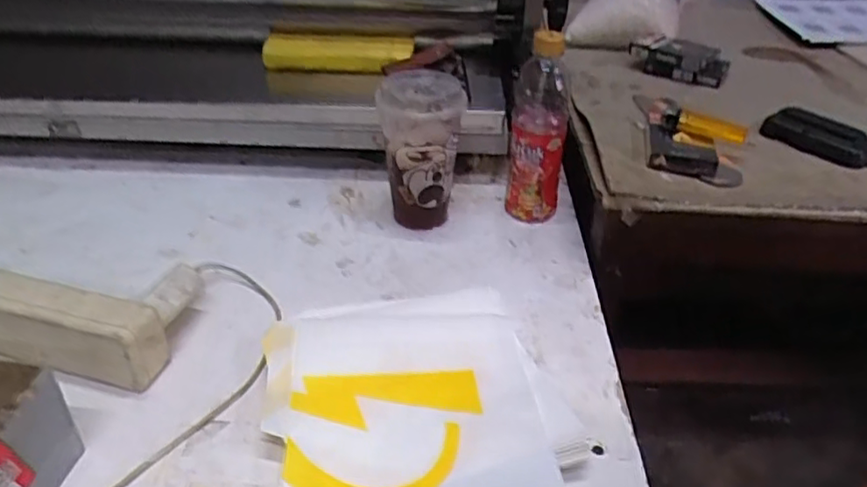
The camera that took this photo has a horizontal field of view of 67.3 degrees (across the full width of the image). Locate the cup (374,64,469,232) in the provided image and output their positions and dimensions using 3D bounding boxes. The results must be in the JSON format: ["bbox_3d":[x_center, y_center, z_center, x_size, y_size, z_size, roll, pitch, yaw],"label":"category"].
[{"bbox_3d":[-0.013,-0.093,0.688,0.085,0.156,0.099,1,34,0],"label":"cup"}]

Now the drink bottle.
[{"bbox_3d":[0.110,-0.119,0.678,0.054,0.195,0.059,5,34,5],"label":"drink bottle"}]

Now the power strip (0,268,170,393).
[{"bbox_3d":[-0.291,0.068,0.518,0.159,0.063,0.044,11,35,14],"label":"power strip"}]

